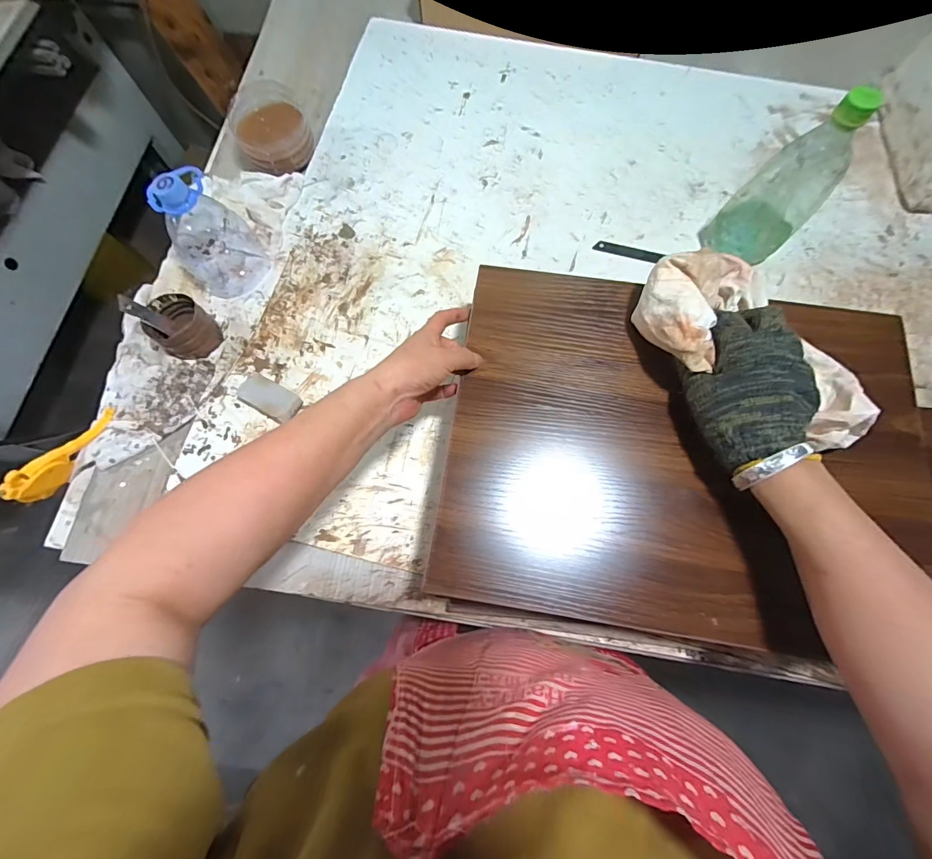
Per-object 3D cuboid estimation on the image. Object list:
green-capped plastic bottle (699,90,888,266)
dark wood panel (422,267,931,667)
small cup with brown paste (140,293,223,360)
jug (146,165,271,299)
[{"bbox_3d":[0.357,-0.269,0.455,0.075,0.184,0.086,-40,78,-10],"label":"green-capped plastic bottle"},{"bbox_3d":[0.201,0.013,0.373,0.427,0.028,0.327,8,75,4],"label":"dark wood panel"},{"bbox_3d":[-0.344,-0.123,0.488,0.068,0.055,0.064,0,75,2],"label":"small cup with brown paste"},{"bbox_3d":[-0.319,-0.242,0.485,0.102,0.123,0.095,39,80,11],"label":"jug"}]

